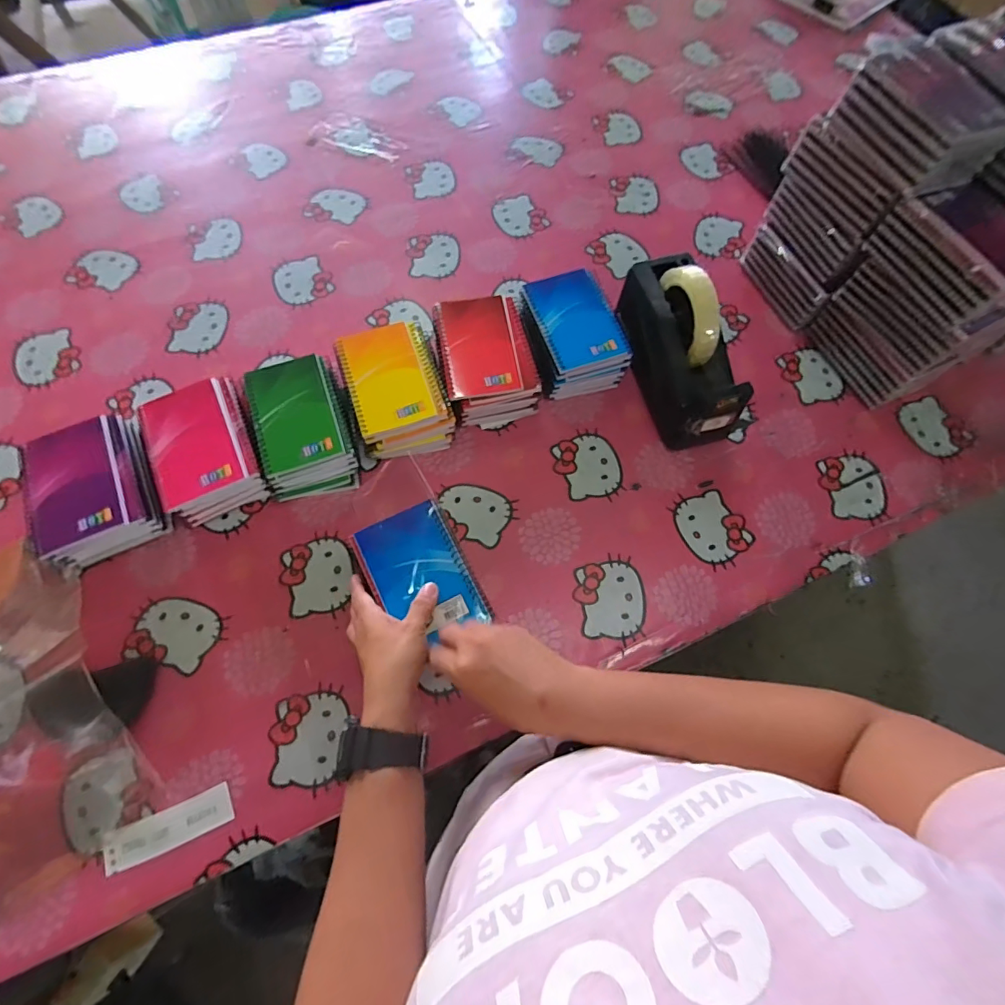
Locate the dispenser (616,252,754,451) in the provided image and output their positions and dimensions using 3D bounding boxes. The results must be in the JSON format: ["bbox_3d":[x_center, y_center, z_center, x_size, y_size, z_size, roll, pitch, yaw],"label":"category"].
[{"bbox_3d":[0.204,-0.177,0.546,0.079,0.128,0.203,-14,70,-8],"label":"dispenser"}]

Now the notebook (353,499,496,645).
[{"bbox_3d":[-0.075,0.066,0.452,0.086,0.014,0.125,-25,72,-11],"label":"notebook"}]

